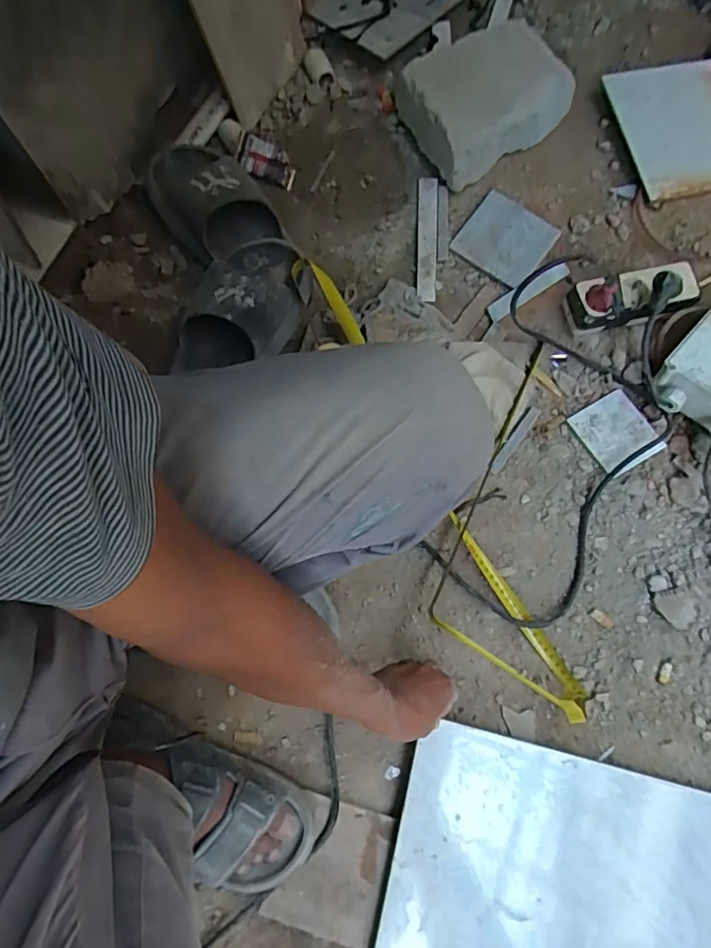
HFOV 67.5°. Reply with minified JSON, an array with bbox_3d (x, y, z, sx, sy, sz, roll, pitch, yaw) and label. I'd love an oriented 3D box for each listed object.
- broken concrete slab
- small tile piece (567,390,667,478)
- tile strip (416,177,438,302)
[{"bbox_3d":[0.180,-0.519,0.739,0.225,0.091,0.169,-32,78,-8],"label":"broken concrete slab"},{"bbox_3d":[0.321,-0.052,0.653,0.077,0.012,0.091,-30,70,-1],"label":"small tile piece"},{"bbox_3d":[0.098,-0.321,0.726,0.026,0.013,0.198,3,75,1],"label":"tile strip"}]

